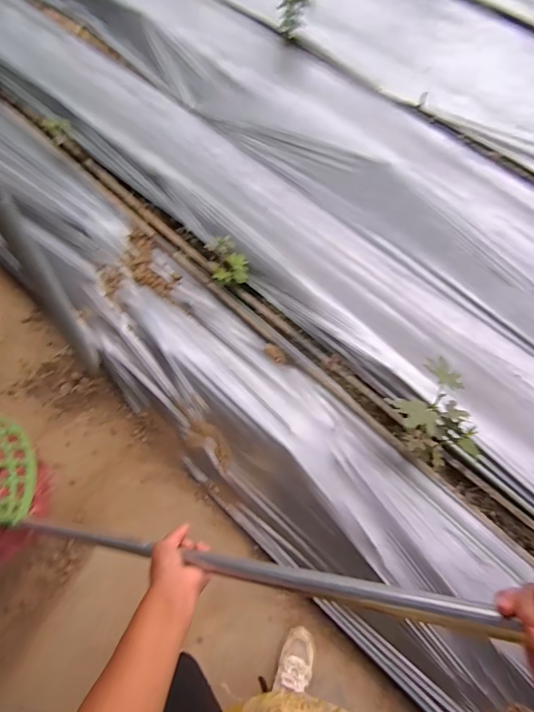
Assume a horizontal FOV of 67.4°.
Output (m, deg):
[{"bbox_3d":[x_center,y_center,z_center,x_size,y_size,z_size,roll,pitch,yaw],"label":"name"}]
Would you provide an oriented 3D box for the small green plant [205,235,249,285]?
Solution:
[{"bbox_3d":[-0.156,-0.361,1.585,0.145,0.107,0.202,-9,61,-9],"label":"small green plant"}]

